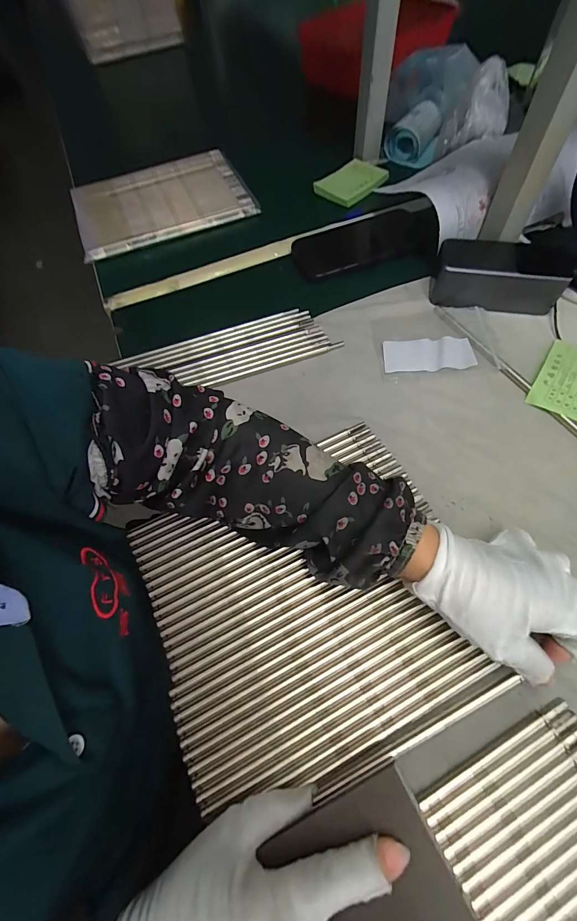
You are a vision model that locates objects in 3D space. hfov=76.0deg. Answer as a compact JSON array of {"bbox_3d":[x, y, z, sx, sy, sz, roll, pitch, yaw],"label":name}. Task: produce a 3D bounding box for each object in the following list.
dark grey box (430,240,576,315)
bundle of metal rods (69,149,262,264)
[{"bbox_3d":[0.232,-0.208,0.409,0.135,0.045,0.066,5,63,6],"label":"dark grey box"},{"bbox_3d":[-0.193,-0.392,0.554,0.249,0.020,0.178,-21,64,-7],"label":"bundle of metal rods"}]

